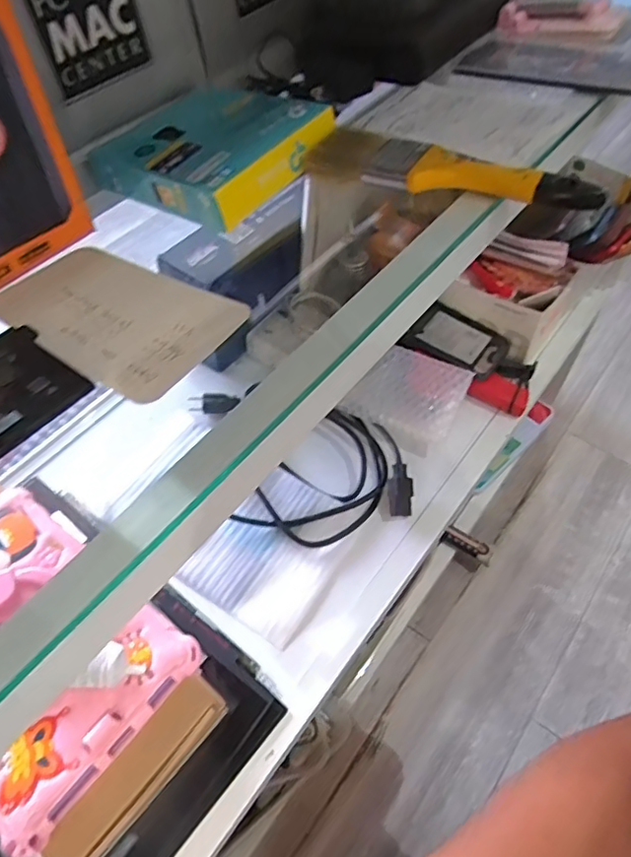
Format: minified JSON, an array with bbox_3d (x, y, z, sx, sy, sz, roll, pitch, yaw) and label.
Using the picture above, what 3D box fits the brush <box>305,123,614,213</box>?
[{"bbox_3d":[0.090,-0.177,0.390,0.191,0.028,0.049,23,57,16],"label":"brush"}]

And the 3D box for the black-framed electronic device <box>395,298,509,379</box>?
[{"bbox_3d":[0.163,-0.104,0.661,0.106,0.025,0.081,28,59,19],"label":"black-framed electronic device"}]

